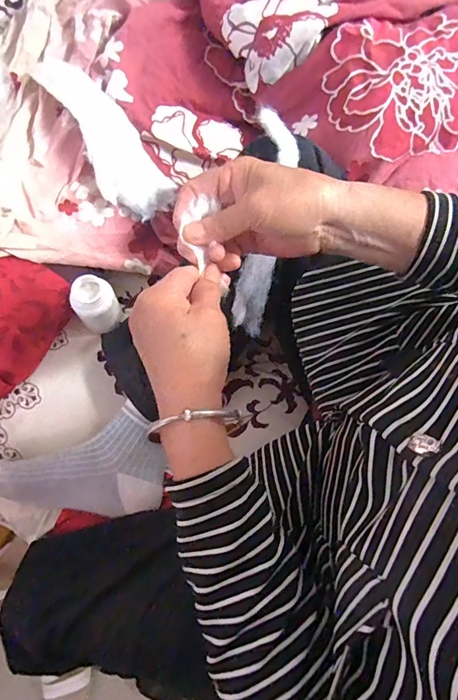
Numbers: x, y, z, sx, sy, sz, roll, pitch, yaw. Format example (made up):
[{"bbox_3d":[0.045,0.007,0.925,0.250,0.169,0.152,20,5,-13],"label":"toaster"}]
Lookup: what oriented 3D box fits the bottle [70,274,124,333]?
[{"bbox_3d":[-0.167,-0.055,0.539,0.049,0.082,0.050,-1,72,2],"label":"bottle"}]

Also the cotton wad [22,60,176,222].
[{"bbox_3d":[-0.166,-0.280,0.541,0.081,0.031,0.239,-36,90,-9],"label":"cotton wad"}]

